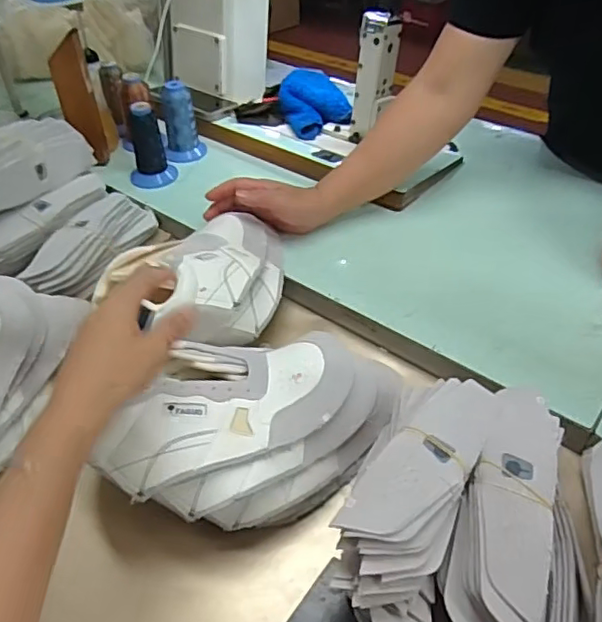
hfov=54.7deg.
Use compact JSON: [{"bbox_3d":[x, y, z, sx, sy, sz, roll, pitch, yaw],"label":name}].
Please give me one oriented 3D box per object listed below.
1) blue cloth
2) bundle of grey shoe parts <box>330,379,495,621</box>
[{"bbox_3d":[0.019,-0.346,0.960,0.101,0.052,0.146,-15,45,-14],"label":"blue cloth"},{"bbox_3d":[0.084,0.140,0.450,0.086,0.092,0.211,15,46,17],"label":"bundle of grey shoe parts"}]

